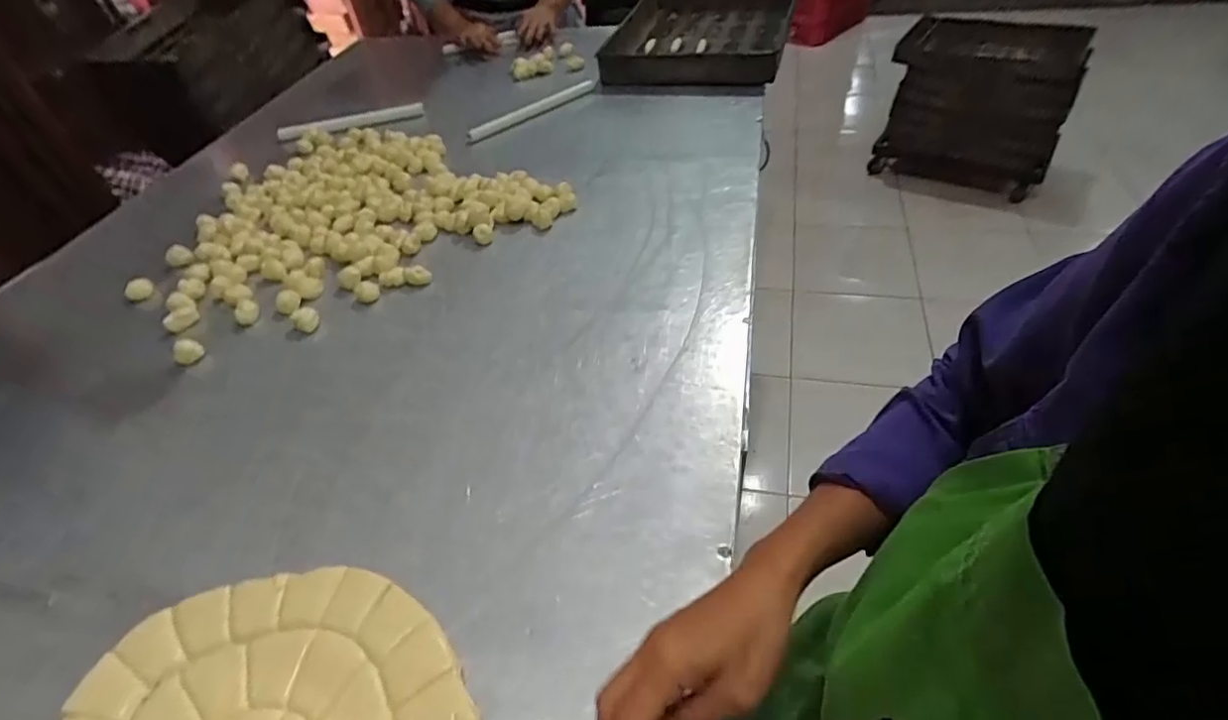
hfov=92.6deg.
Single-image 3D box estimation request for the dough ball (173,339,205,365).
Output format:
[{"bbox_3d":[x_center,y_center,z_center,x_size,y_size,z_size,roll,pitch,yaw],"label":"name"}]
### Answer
[{"bbox_3d":[-0.525,-0.012,0.721,0.024,0.023,0.031,33,58,32],"label":"dough ball"}]

